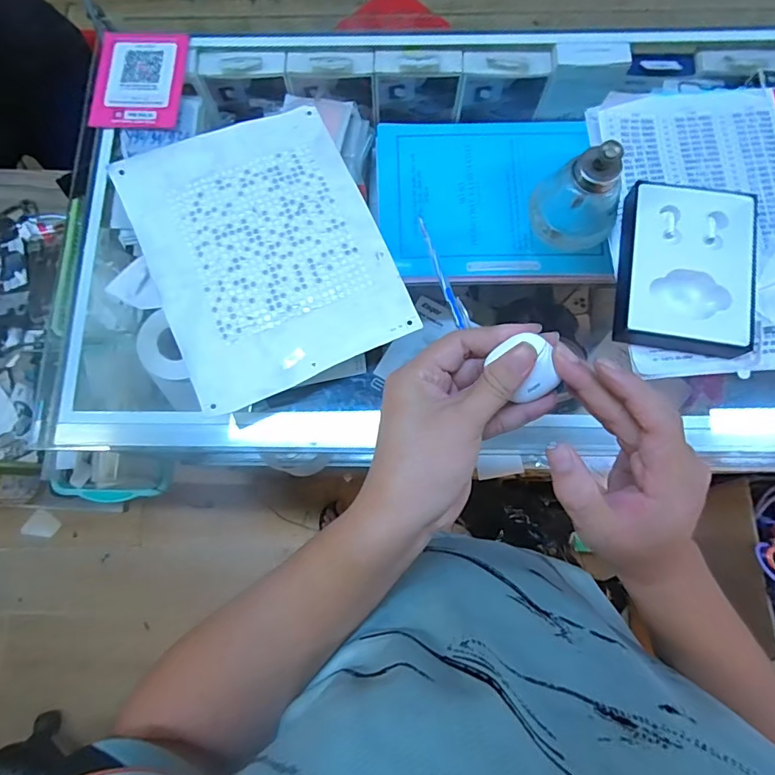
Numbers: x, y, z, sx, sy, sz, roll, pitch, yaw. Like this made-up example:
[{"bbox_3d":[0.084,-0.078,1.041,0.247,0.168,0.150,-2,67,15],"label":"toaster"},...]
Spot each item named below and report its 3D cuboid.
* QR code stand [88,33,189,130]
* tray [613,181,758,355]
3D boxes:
[{"bbox_3d":[-0.275,-0.343,0.526,0.095,0.008,0.121,2,78,2],"label":"QR code stand"},{"bbox_3d":[0.280,-0.116,0.447,0.114,0.031,0.163,9,78,3],"label":"tray"}]

